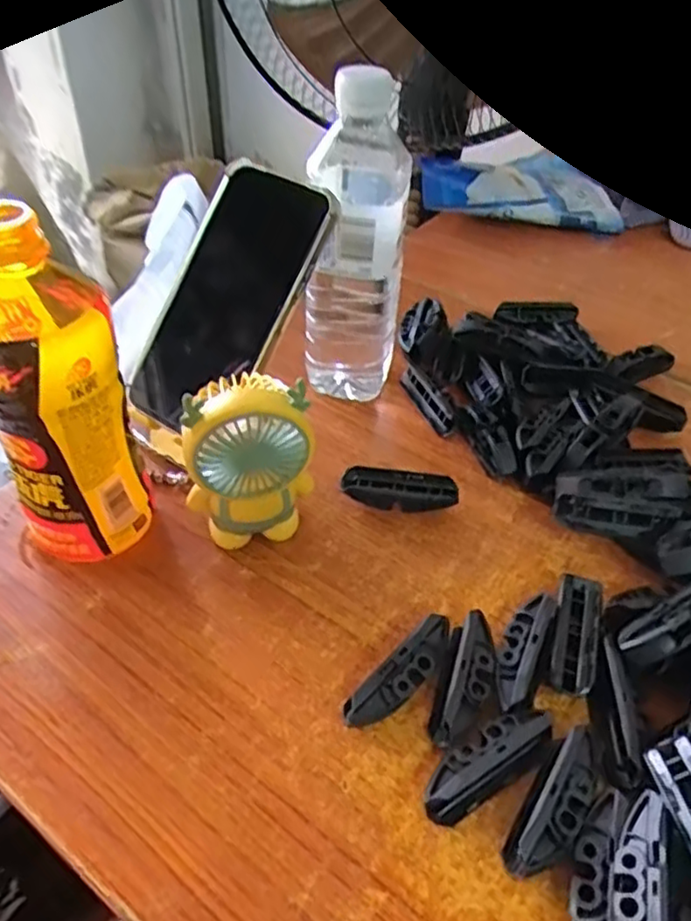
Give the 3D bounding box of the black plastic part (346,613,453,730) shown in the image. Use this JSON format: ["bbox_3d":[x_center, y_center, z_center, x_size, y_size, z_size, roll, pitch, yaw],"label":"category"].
[{"bbox_3d":[0.029,0.105,0.331,0.018,0.024,0.072,34,52,30],"label":"black plastic part"}]

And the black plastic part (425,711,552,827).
[{"bbox_3d":[0.063,0.135,0.302,0.069,0.022,0.021,-26,49,-26],"label":"black plastic part"}]

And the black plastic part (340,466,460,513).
[{"bbox_3d":[0.034,0.019,0.428,0.071,0.017,0.022,5,43,4],"label":"black plastic part"}]

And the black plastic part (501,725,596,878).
[{"bbox_3d":[0.091,0.148,0.289,0.023,0.023,0.061,27,49,25],"label":"black plastic part"}]

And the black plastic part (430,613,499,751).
[{"bbox_3d":[0.060,0.106,0.330,0.025,0.026,0.066,13,44,12],"label":"black plastic part"}]

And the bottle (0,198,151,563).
[{"bbox_3d":[-0.151,-0.032,0.350,0.068,0.187,0.076,-21,48,-22],"label":"bottle"}]

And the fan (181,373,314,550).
[{"bbox_3d":[-0.055,0.004,0.374,0.069,0.109,0.038,-13,45,-15],"label":"fan"}]

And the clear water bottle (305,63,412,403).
[{"bbox_3d":[0.005,-0.133,0.447,0.065,0.210,0.073,4,43,3],"label":"clear water bottle"}]

